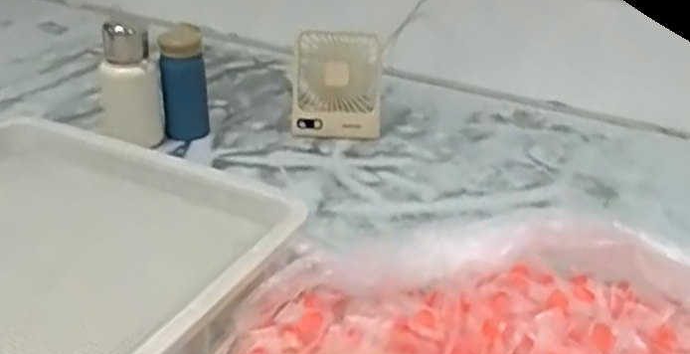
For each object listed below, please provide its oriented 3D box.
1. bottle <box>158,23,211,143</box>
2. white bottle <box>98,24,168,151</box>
[{"bbox_3d":[-0.245,-0.140,1.071,0.065,0.160,0.055,4,29,6],"label":"bottle"},{"bbox_3d":[-0.318,-0.142,1.046,0.083,0.179,0.061,-8,30,-15],"label":"white bottle"}]

